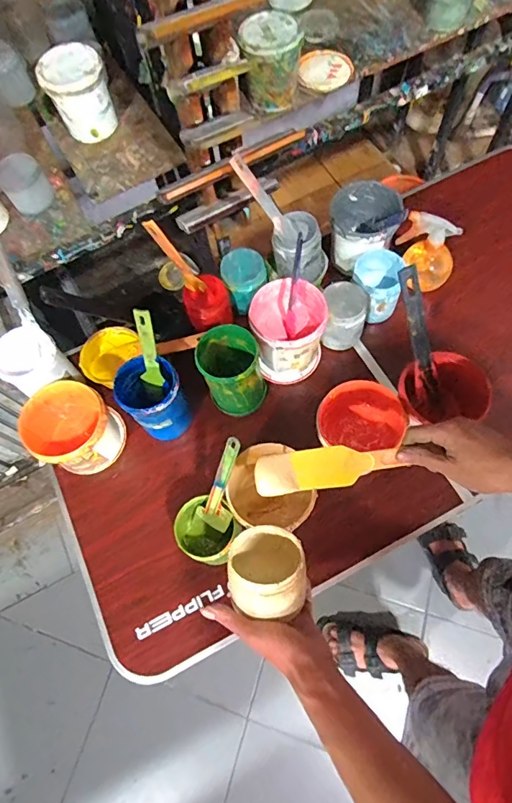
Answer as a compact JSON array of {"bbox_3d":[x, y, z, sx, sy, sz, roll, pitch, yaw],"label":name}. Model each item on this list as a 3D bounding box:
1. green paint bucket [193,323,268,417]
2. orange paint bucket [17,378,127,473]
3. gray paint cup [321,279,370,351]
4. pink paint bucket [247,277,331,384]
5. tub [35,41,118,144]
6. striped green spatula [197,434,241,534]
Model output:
[{"bbox_3d":[-0.038,-0.051,0.748,0.098,0.135,0.103,-2,68,4],"label":"green paint bucket"},{"bbox_3d":[-0.294,0.051,0.749,0.123,0.137,0.125,-2,68,4],"label":"orange paint bucket"},{"bbox_3d":[0.158,-0.152,0.798,0.074,0.102,0.072,-2,68,4],"label":"gray paint cup"},{"bbox_3d":[0.058,-0.122,0.790,0.122,0.141,0.123,-2,68,4],"label":"pink paint bucket"},{"bbox_3d":[-0.368,-0.642,0.938,0.126,0.132,0.118,-23,68,-5],"label":"tub"},{"bbox_3d":[-0.047,0.118,0.621,0.053,0.180,0.012,27,39,13],"label":"striped green spatula"}]

